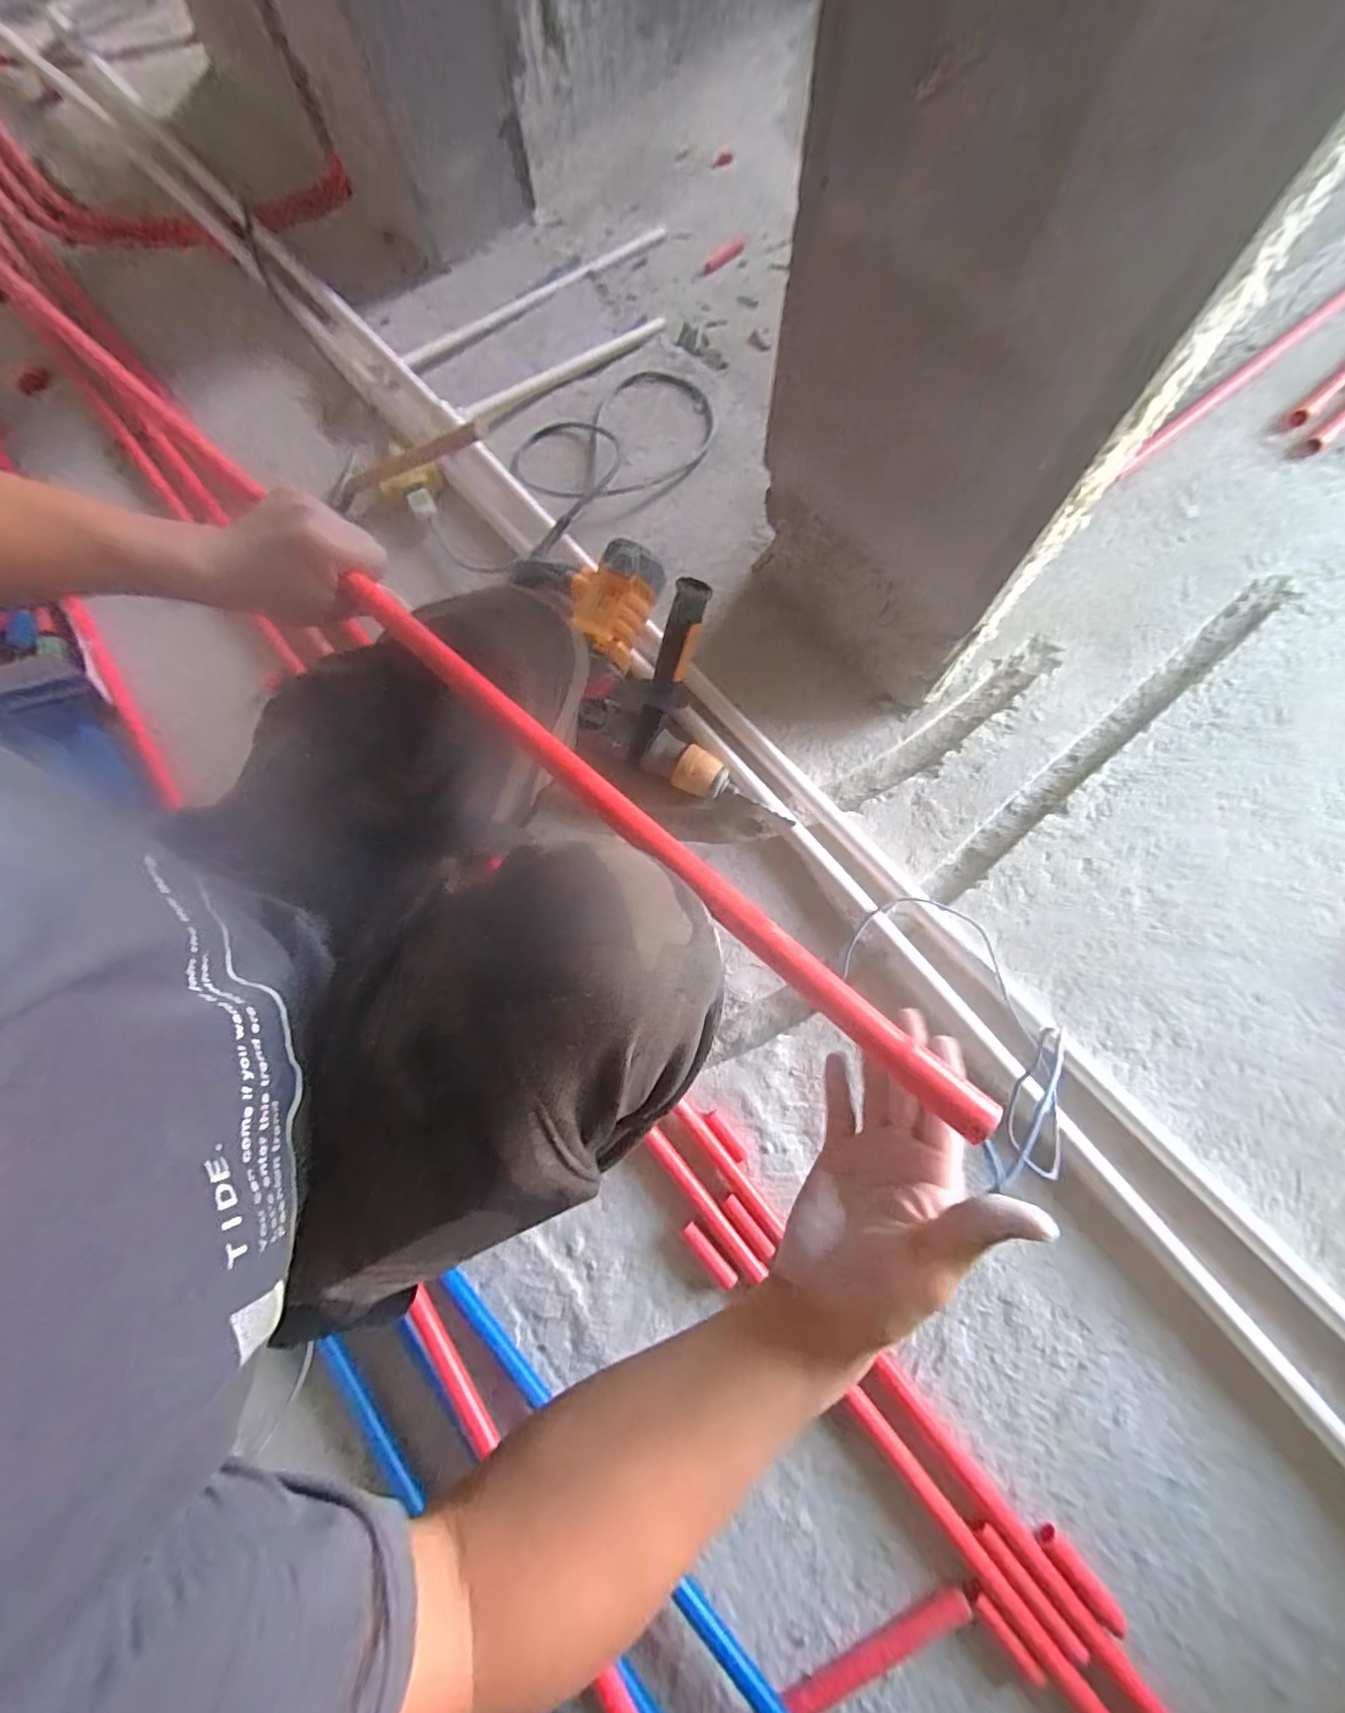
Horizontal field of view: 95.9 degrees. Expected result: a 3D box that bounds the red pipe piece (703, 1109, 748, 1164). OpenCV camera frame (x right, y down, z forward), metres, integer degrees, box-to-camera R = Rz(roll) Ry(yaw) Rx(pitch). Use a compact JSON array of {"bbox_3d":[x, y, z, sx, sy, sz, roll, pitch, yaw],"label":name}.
[{"bbox_3d":[0.059,0.301,0.655,0.016,0.011,0.057,-36,76,-8],"label":"red pipe piece"}]

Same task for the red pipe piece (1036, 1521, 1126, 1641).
[{"bbox_3d":[0.363,0.642,0.540,0.024,0.020,0.082,-39,77,-9],"label":"red pipe piece"}]

